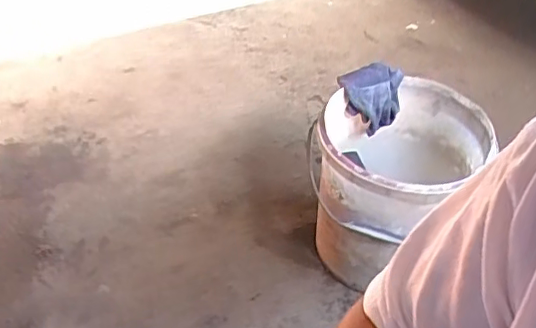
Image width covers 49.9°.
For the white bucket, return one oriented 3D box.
[{"bbox_3d":[0.228,0.050,1.085,0.286,0.325,0.286,32,49,28],"label":"white bucket"}]

